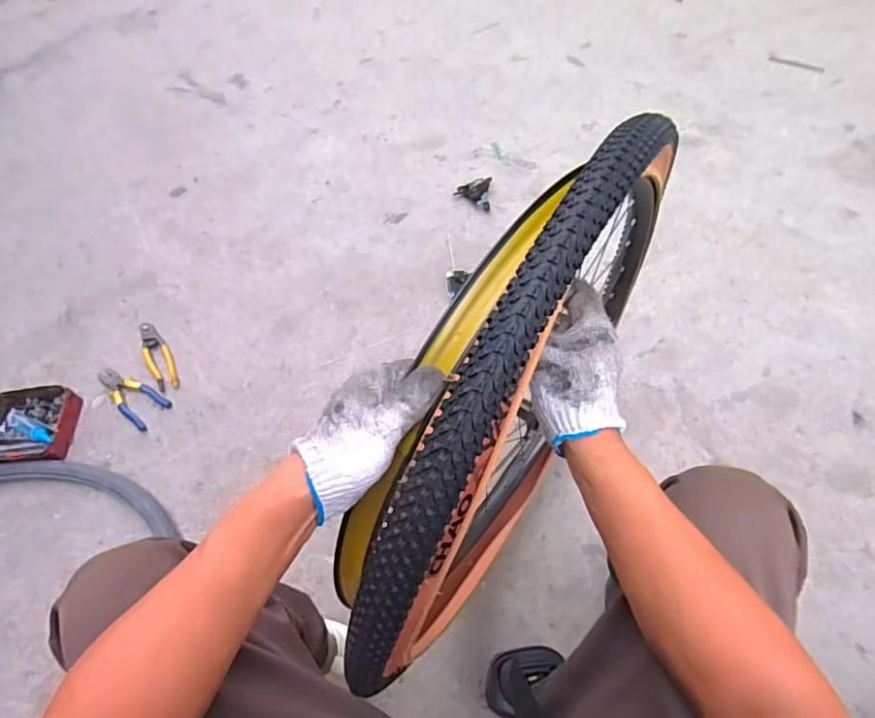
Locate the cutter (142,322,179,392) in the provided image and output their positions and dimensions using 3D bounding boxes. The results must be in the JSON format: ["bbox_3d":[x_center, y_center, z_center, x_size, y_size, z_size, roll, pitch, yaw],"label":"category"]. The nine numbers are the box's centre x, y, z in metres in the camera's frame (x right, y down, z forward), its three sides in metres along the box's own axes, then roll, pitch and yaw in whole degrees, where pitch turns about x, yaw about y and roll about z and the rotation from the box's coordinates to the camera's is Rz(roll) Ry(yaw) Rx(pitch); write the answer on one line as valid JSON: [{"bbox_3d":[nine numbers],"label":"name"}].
[{"bbox_3d":[-0.620,-0.006,1.201,0.052,0.019,0.183,-31,64,-14],"label":"cutter"}]

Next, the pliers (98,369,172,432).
[{"bbox_3d":[-0.657,0.077,1.154,0.183,0.016,0.079,29,66,18],"label":"pliers"}]

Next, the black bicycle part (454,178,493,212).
[{"bbox_3d":[0.091,-0.429,1.395,0.091,0.030,0.105,3,61,5],"label":"black bicycle part"}]

